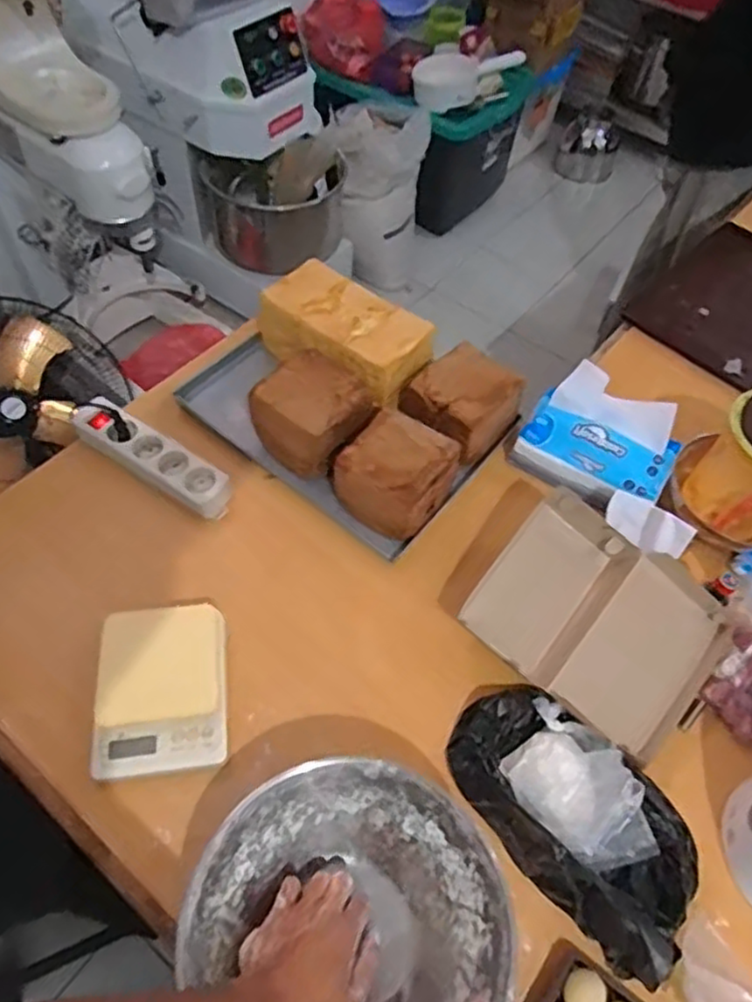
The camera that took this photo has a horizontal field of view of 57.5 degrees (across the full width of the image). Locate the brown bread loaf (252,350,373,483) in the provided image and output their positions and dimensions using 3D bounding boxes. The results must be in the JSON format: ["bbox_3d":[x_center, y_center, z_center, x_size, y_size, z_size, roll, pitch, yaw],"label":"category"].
[{"bbox_3d":[-0.084,-0.111,0.881,0.119,0.086,0.137,31,60,17],"label":"brown bread loaf"}]

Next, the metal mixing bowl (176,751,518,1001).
[{"bbox_3d":[-0.025,0.358,0.584,0.246,0.103,0.233,0,54,0],"label":"metal mixing bowl"}]

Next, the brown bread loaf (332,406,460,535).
[{"bbox_3d":[0.021,-0.027,0.835,0.119,0.088,0.129,28,59,15],"label":"brown bread loaf"}]

